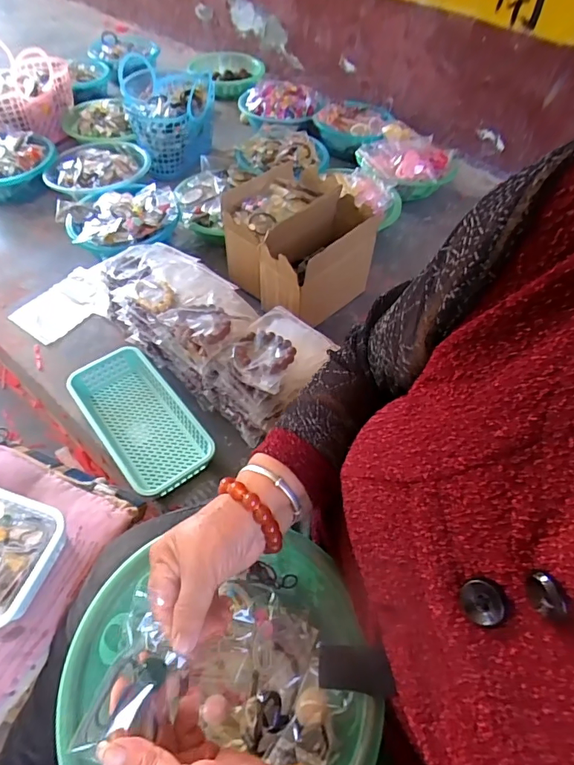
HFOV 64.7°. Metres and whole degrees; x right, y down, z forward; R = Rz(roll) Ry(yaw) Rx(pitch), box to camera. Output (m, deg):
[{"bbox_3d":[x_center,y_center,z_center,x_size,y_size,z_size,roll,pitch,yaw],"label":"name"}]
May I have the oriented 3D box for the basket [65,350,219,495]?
[{"bbox_3d":[-0.235,0.064,0.728,0.127,0.057,0.269,-33,62,-24],"label":"basket"}]

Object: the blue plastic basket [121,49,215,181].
[{"bbox_3d":[-0.299,-0.683,1.180,0.222,0.147,0.351,-10,55,-10],"label":"blue plastic basket"}]

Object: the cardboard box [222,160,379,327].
[{"bbox_3d":[0.011,-0.261,0.871,0.257,0.169,0.250,-35,63,-25],"label":"cardboard box"}]

